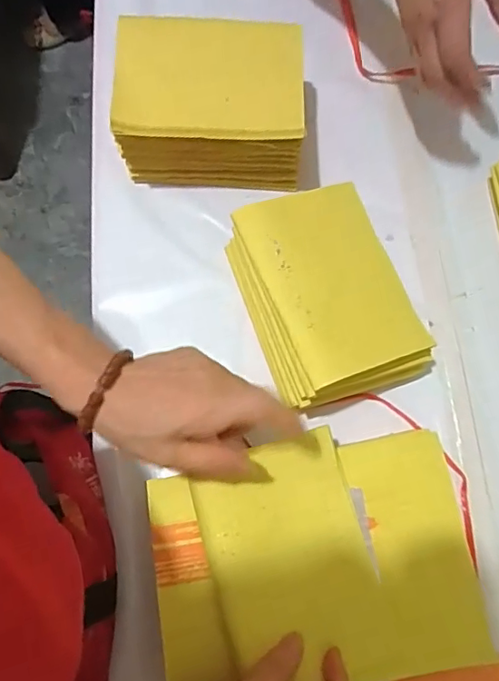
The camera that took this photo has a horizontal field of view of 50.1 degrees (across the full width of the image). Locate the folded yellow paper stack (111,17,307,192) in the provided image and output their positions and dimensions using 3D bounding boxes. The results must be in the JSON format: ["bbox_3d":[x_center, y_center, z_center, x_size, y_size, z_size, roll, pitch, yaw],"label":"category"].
[{"bbox_3d":[-0.035,-0.211,0.485,0.153,0.105,0.116,-1,73,-2],"label":"folded yellow paper stack"}]

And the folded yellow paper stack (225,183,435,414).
[{"bbox_3d":[0.059,-0.035,0.444,0.123,0.093,0.166,-18,75,-7],"label":"folded yellow paper stack"}]

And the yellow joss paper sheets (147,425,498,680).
[{"bbox_3d":[0.048,0.155,0.382,0.224,0.044,0.161,-6,74,-3],"label":"yellow joss paper sheets"}]

